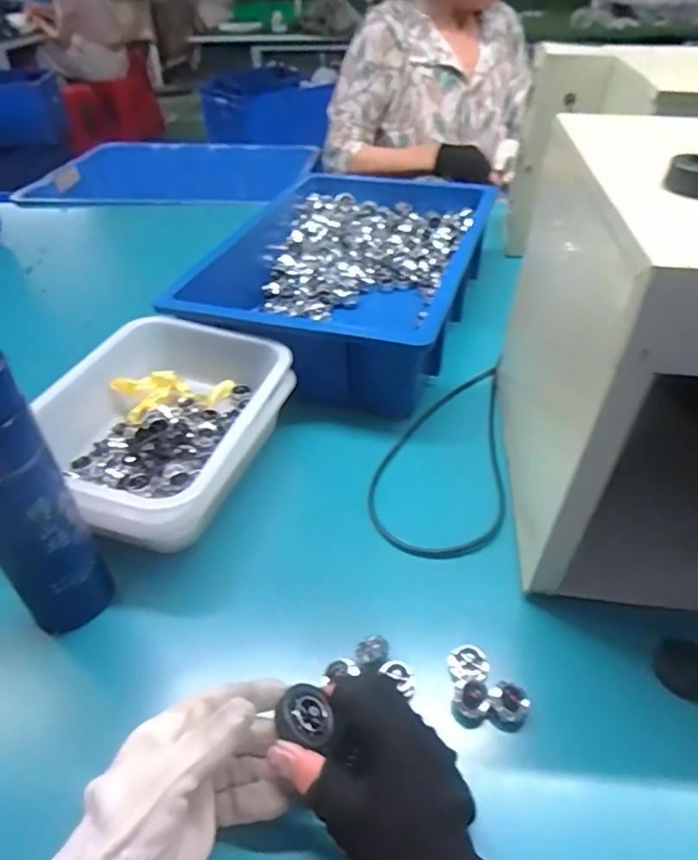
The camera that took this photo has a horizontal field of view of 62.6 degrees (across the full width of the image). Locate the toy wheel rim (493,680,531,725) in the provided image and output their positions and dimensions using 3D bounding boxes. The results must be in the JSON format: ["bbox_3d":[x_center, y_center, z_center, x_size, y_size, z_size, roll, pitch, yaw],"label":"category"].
[{"bbox_3d":[0.108,0.186,0.387,0.023,0.025,0.021,-1,40,1],"label":"toy wheel rim"}]

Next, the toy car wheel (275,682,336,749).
[{"bbox_3d":[-0.028,0.175,0.355,0.033,0.014,0.033,12,48,-14],"label":"toy car wheel"}]

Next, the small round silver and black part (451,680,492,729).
[{"bbox_3d":[0.081,0.185,0.386,0.023,0.022,0.025,-1,40,1],"label":"small round silver and black part"}]

